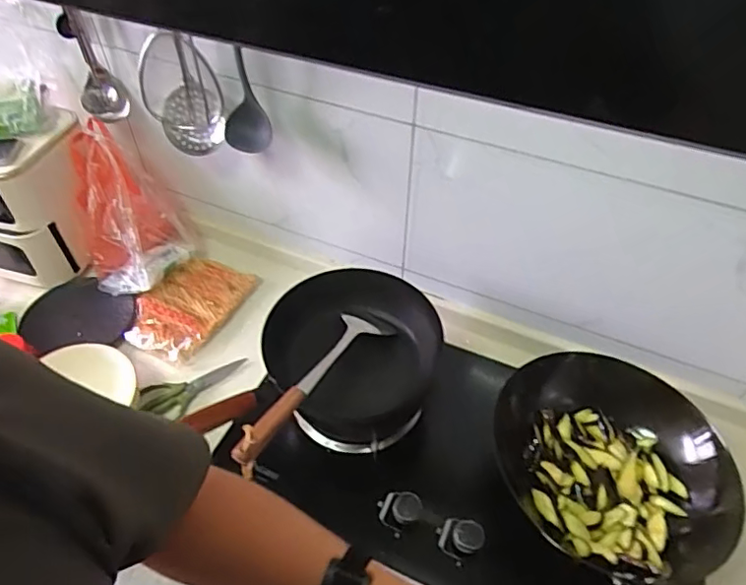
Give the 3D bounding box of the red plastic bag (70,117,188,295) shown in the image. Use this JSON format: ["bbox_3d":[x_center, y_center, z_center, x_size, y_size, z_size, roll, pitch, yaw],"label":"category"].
[{"bbox_3d":[-0.520,-0.172,1.132,0.173,0.331,0.084,-21,12,-19],"label":"red plastic bag"}]

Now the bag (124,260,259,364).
[{"bbox_3d":[-0.378,0.026,1.117,0.177,0.028,0.245,21,50,19],"label":"bag"}]

